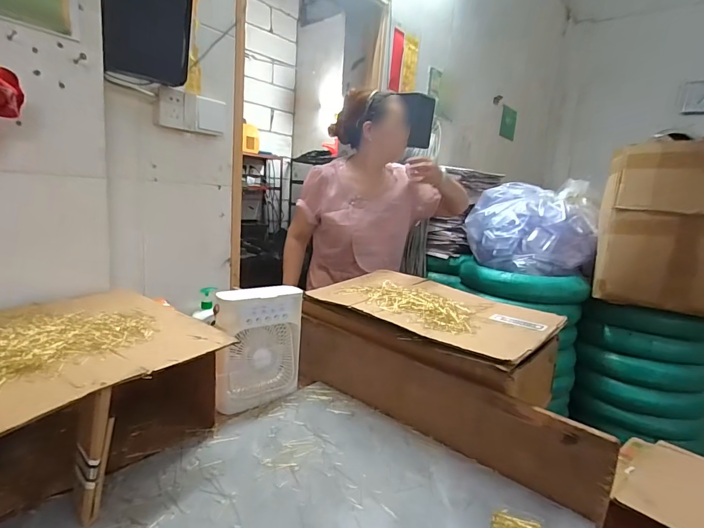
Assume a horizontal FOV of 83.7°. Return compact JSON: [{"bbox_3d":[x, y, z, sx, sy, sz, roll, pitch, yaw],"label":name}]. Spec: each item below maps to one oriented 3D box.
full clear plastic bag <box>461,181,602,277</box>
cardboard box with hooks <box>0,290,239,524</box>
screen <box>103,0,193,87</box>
[{"bbox_3d":[0.707,-0.150,1.546,0.472,0.322,0.361,7,11,13],"label":"full clear plastic bag"},{"bbox_3d":[-0.477,0.215,0.582,0.349,0.219,0.480,11,12,32],"label":"cardboard box with hooks"},{"bbox_3d":[-0.415,-0.490,0.807,0.156,0.209,0.020,0,25,-35],"label":"screen"}]

